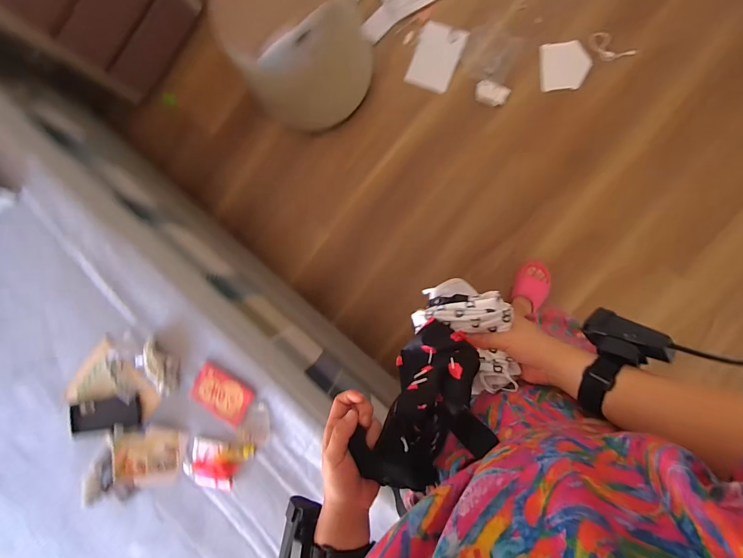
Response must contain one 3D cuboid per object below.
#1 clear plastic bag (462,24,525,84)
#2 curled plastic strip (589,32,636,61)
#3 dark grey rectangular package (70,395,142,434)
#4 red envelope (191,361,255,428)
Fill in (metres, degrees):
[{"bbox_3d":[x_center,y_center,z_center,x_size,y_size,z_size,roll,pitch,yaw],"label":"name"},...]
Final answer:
[{"bbox_3d":[0.402,-0.767,1.259,0.173,0.025,0.174,25,90,7],"label":"clear plastic bag"},{"bbox_3d":[0.786,-0.762,1.221,0.146,0.012,0.063,41,112,7],"label":"curled plastic strip"},{"bbox_3d":[-0.551,0.283,0.773,0.153,0.025,0.061,-11,89,6],"label":"dark grey rectangular package"},{"bbox_3d":[-0.306,0.235,0.752,0.119,0.012,0.087,34,91,7],"label":"red envelope"}]

